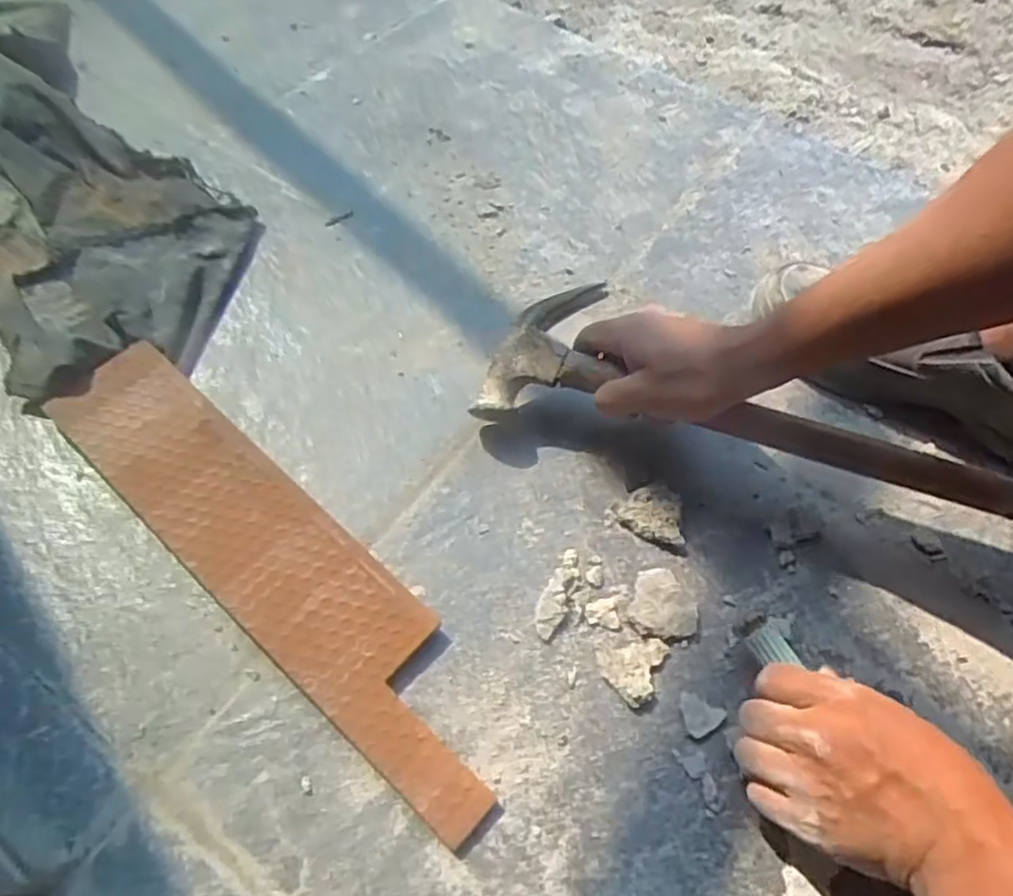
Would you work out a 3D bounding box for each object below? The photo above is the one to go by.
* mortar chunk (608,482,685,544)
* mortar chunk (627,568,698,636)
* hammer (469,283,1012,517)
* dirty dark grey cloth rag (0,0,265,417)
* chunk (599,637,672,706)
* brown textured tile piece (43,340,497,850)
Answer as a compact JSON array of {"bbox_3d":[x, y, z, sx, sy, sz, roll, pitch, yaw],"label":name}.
[{"bbox_3d":[0.100,0.043,0.493,0.050,0.016,0.036,27,60,12],"label":"mortar chunk"},{"bbox_3d":[0.102,0.100,0.461,0.042,0.009,0.043,2,58,-3],"label":"mortar chunk"},{"bbox_3d":[0.156,-0.021,0.490,0.346,0.067,0.100,18,58,10],"label":"hammer"},{"bbox_3d":[-0.413,-0.287,0.648,0.216,0.054,0.586,-29,64,-20],"label":"dirty dark grey cloth rag"},{"bbox_3d":[0.080,0.132,0.441,0.042,0.009,0.036,-38,67,-24],"label":"chunk"},{"bbox_3d":[-0.150,0.066,0.458,0.394,0.006,0.083,39,67,18],"label":"brown textured tile piece"}]

